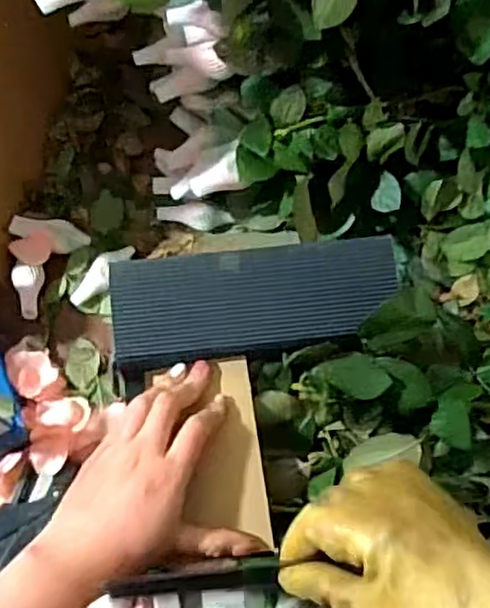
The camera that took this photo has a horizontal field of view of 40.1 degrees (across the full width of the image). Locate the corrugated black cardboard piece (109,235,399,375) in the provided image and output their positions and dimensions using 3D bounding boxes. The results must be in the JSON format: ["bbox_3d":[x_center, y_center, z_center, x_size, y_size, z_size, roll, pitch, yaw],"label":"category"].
[{"bbox_3d":[0.010,-0.002,0.508,0.214,0.006,0.080,-6,97,-7],"label":"corrugated black cardboard piece"}]

